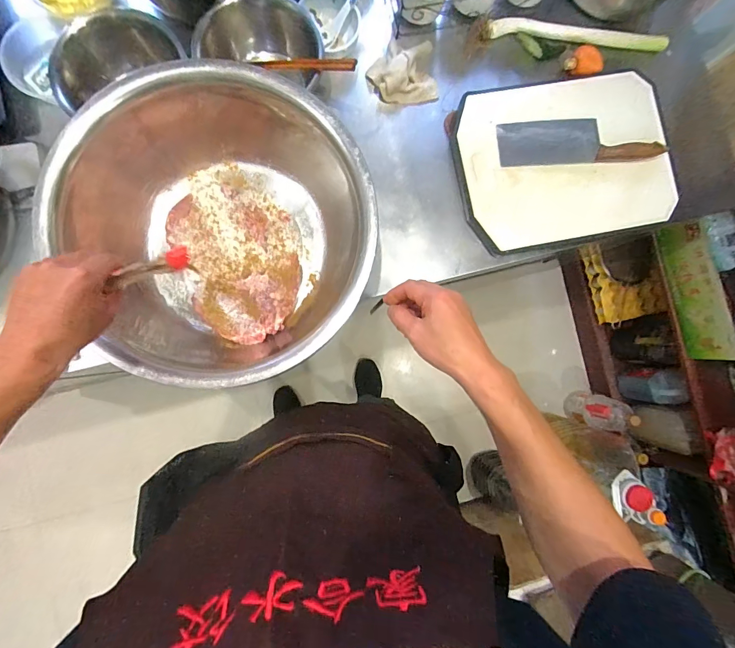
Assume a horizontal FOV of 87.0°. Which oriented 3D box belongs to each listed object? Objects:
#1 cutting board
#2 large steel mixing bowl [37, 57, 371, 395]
[{"bbox_3d":[0.347,-0.297,0.697,0.381,0.045,0.302,-10,86,-1],"label":"cutting board"},{"bbox_3d":[-0.209,-0.130,0.595,0.419,0.183,0.415,0,87,-5],"label":"large steel mixing bowl"}]

